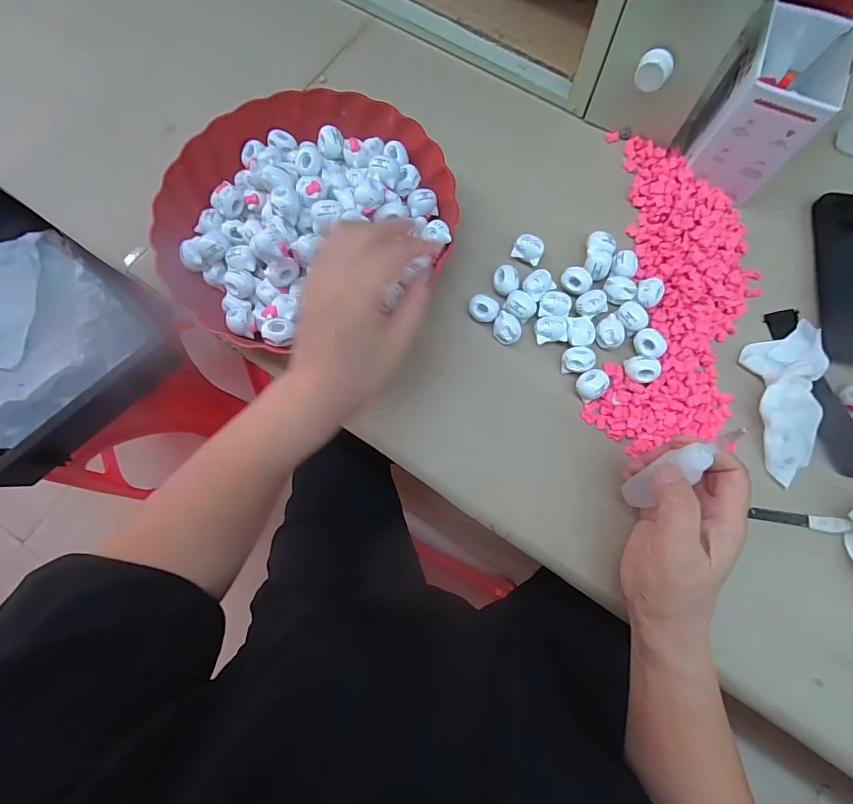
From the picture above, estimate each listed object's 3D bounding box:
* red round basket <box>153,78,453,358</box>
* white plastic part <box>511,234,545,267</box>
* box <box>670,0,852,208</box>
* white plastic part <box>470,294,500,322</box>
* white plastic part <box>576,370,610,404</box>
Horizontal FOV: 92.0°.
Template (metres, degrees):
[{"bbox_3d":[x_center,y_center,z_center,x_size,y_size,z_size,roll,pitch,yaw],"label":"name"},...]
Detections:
[{"bbox_3d":[-0.104,-0.162,0.337,0.239,0.053,0.235,-38,79,-8],"label":"red round basket"},{"bbox_3d":[0.090,-0.134,0.363,0.025,0.019,0.018,26,78,8],"label":"white plastic part"},{"bbox_3d":[0.275,-0.243,0.346,0.076,0.095,0.092,20,77,7],"label":"box"},{"bbox_3d":[0.049,-0.078,0.348,0.024,0.014,0.019,11,76,5],"label":"white plastic part"},{"bbox_3d":[0.133,-0.014,0.331,0.022,0.015,0.022,0,75,2],"label":"white plastic part"}]

